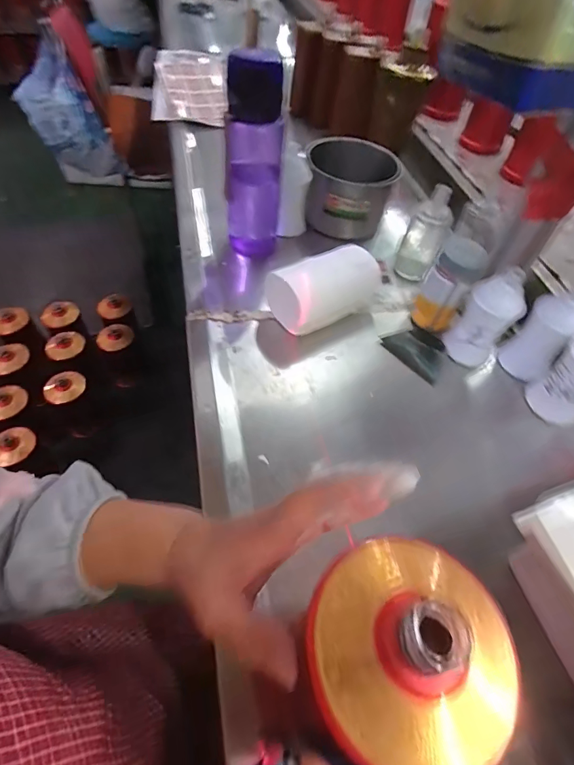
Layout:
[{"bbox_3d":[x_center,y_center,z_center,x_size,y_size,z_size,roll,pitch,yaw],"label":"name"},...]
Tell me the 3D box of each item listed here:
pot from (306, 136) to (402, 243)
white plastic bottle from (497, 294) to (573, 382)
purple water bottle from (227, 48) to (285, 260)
[{"bbox_3d":[0.094,-0.289,0.635,0.126,0.110,0.129,1,53,-2],"label":"pot"},{"bbox_3d":[0.292,-0.051,0.472,0.045,0.099,0.053,-25,58,-20],"label":"white plastic bottle"},{"bbox_3d":[-0.041,-0.262,0.515,0.072,0.231,0.070,-3,54,-5],"label":"purple water bottle"}]

